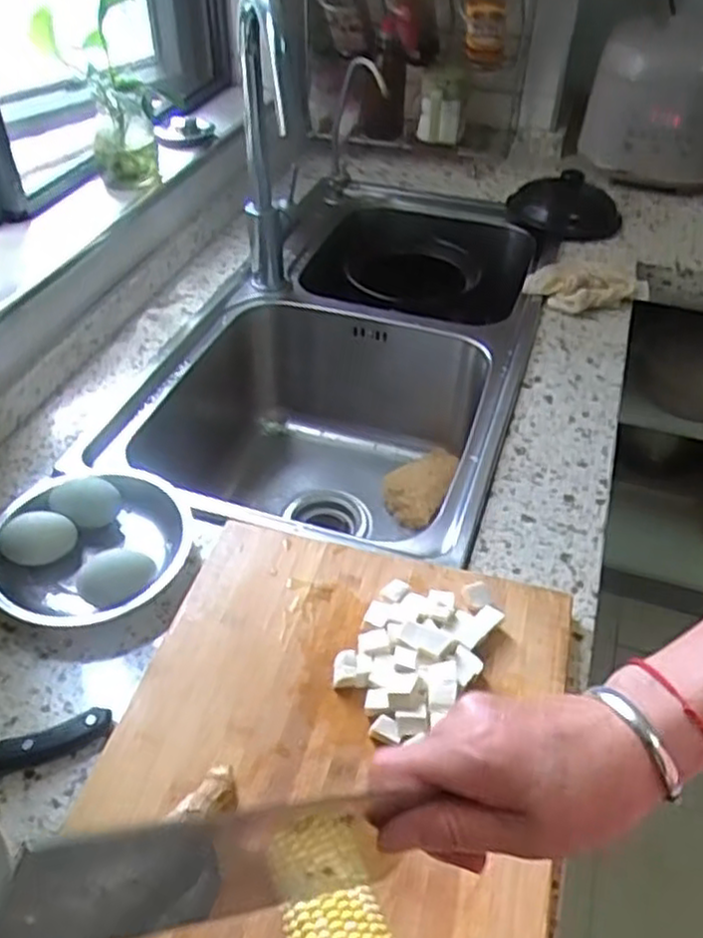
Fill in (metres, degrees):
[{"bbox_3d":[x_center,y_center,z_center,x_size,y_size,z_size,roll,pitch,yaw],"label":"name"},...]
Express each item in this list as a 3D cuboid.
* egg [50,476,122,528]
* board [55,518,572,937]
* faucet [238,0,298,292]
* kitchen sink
[{"bbox_3d":[-0.231,0.033,0.657,0.055,0.038,0.038,-14,45,-16],"label":"egg"},{"bbox_3d":[-0.018,0.207,0.490,0.290,0.033,0.388,11,44,10],"label":"board"},{"bbox_3d":[-0.095,-0.367,0.863,0.059,0.353,0.172,-3,43,-5],"label":"faucet"},{"bbox_3d":[-0.010,-0.108,1.007,0.444,0.242,0.696,14,45,12],"label":"kitchen sink"}]

